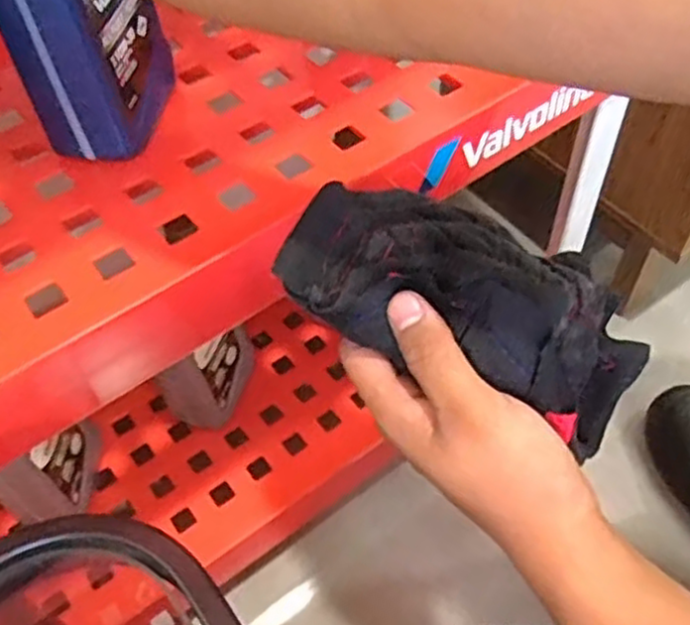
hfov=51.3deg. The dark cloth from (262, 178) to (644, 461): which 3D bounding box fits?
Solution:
[{"bbox_3d":[0.059,-0.008,0.353,0.177,0.061,0.107,21,44,4],"label":"dark cloth"}]

